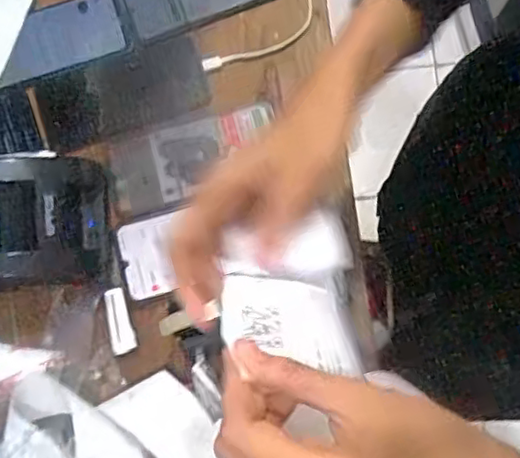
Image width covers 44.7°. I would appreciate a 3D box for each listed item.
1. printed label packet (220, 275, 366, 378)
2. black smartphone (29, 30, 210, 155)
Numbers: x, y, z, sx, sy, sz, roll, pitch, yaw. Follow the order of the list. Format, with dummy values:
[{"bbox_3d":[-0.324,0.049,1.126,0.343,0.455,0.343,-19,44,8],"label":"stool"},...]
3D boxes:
[{"bbox_3d":[0.013,0.044,0.300,0.065,0.004,0.041,10,58,-23],"label":"printed label packet"},{"bbox_3d":[-0.138,-0.138,0.637,0.166,0.008,0.083,-19,78,-1],"label":"black smartphone"}]

